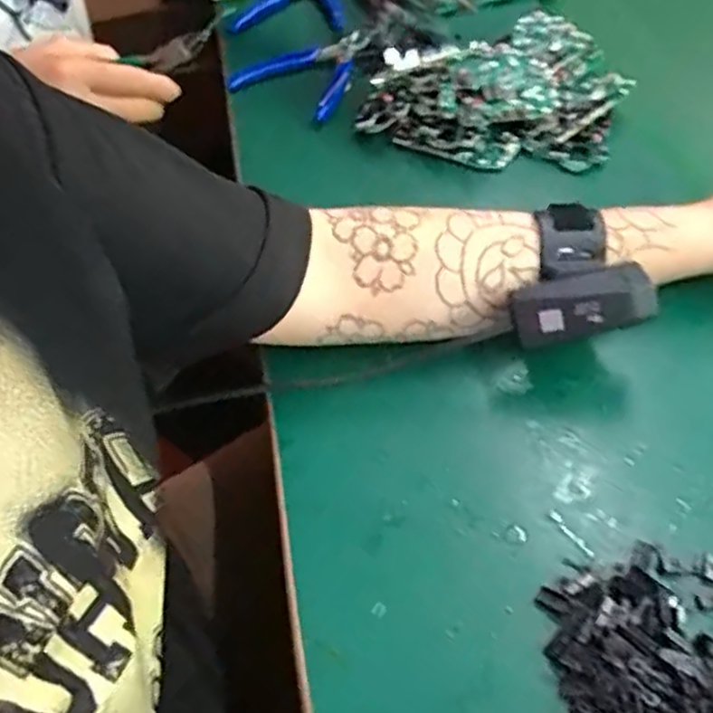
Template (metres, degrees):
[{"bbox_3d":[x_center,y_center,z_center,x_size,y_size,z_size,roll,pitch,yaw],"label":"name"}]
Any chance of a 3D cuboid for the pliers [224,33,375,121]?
[{"bbox_3d":[-0.041,-0.253,0.621,0.106,0.011,0.117,22,56,21],"label":"pliers"}]

